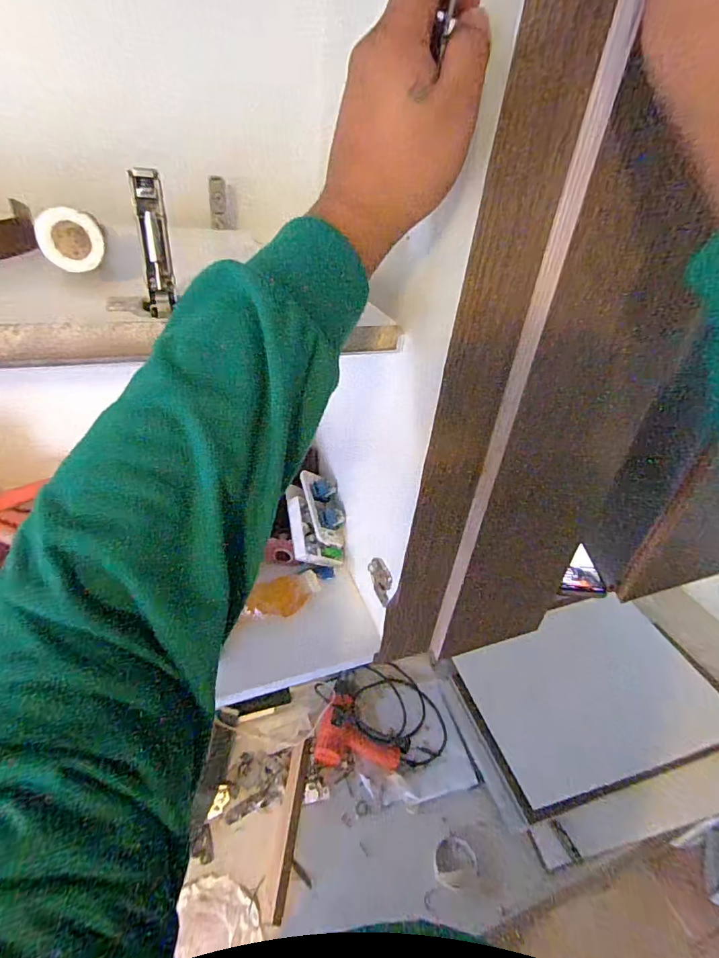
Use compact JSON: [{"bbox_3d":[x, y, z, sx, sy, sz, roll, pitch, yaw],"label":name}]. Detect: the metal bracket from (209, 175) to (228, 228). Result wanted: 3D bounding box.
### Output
[{"bbox_3d":[-0.157,-0.308,0.512,0.019,0.049,0.012,-4,36,-14],"label":"metal bracket"}]

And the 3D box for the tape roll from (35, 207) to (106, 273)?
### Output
[{"bbox_3d":[-0.169,-0.140,0.268,0.034,0.032,0.013,-6,30,-29],"label":"tape roll"}]

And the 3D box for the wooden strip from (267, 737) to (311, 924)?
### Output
[{"bbox_3d":[-0.144,0.702,0.939,0.036,0.022,0.300,7,35,1],"label":"wooden strip"}]

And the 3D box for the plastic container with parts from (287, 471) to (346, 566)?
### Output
[{"bbox_3d":[-0.061,0.057,0.659,0.086,0.047,0.139,1,64,-26],"label":"plastic container with parts"}]

